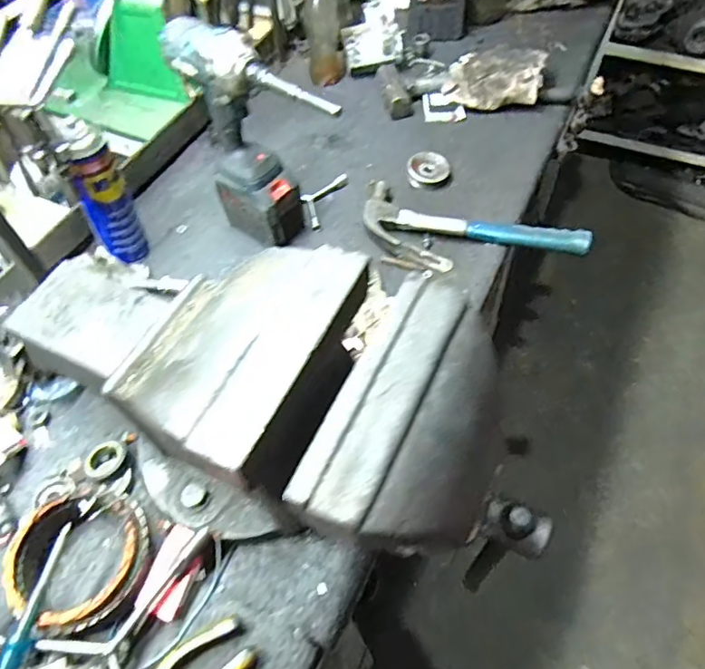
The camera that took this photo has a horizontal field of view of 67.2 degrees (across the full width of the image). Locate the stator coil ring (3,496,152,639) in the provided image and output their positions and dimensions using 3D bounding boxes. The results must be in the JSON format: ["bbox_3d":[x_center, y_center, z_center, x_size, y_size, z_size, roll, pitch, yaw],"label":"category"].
[{"bbox_3d":[-0.275,0.225,0.525,0.124,0.063,0.125,2,57,5],"label":"stator coil ring"}]

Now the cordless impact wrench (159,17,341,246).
[{"bbox_3d":[-0.113,-0.231,0.676,0.218,0.271,0.070,24,61,18],"label":"cordless impact wrench"}]

